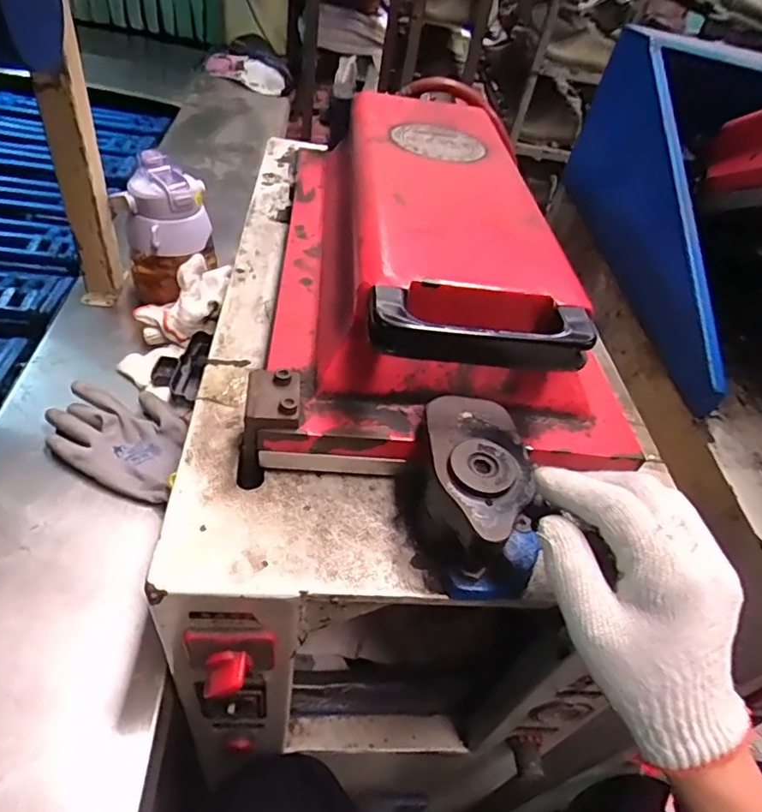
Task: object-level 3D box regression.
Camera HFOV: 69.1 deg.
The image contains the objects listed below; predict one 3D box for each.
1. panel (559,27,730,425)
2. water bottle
[{"bbox_3d":[0.317,-0.242,0.643,0.033,0.202,0.490,5,46,-8],"label":"panel"},{"bbox_3d":[-0.267,-0.217,0.703,0.100,0.157,0.088,10,45,-4],"label":"water bottle"}]

